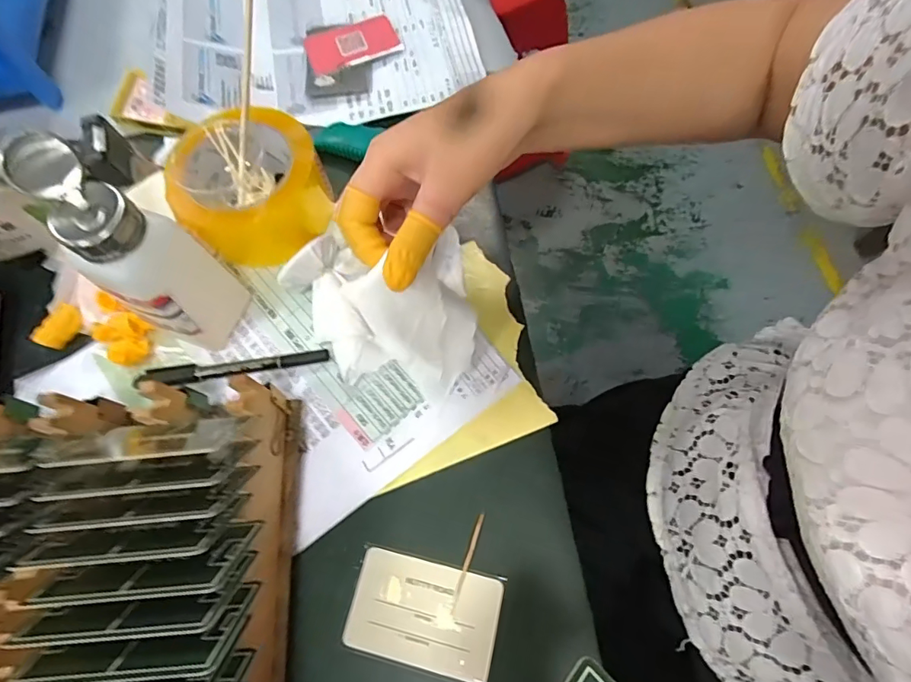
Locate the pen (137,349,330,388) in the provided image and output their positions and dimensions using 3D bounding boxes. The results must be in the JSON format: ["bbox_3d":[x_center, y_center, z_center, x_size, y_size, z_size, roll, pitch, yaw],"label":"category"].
[{"bbox_3d":[-0.159,0.020,0.345,0.136,0.011,0.017,-6,67,1],"label":"pen"}]

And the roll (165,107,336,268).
[{"bbox_3d":[-0.157,-0.120,0.370,0.112,0.063,0.095,-38,70,-12],"label":"roll"}]

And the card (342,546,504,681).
[{"bbox_3d":[-0.019,0.159,0.284,0.085,0.004,0.054,11,69,8],"label":"card"}]

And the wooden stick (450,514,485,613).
[{"bbox_3d":[0.008,0.134,0.291,0.004,0.004,0.057,17,69,11],"label":"wooden stick"}]

